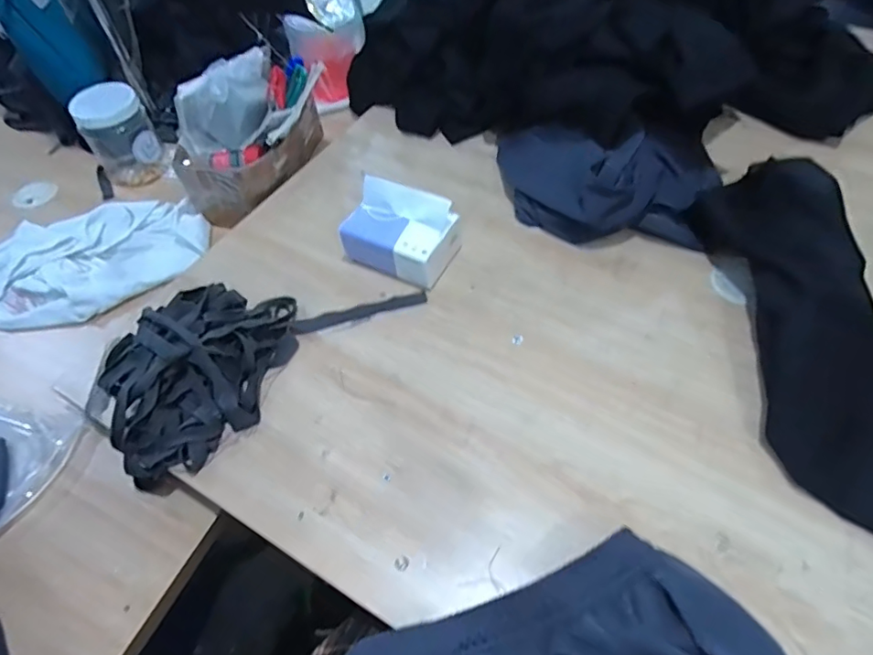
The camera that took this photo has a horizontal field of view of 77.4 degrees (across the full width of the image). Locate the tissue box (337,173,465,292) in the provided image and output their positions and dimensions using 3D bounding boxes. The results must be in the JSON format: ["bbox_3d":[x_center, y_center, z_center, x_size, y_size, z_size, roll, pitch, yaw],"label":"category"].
[{"bbox_3d":[-0.043,-0.111,0.636,0.122,0.082,0.086,16,56,13],"label":"tissue box"}]

